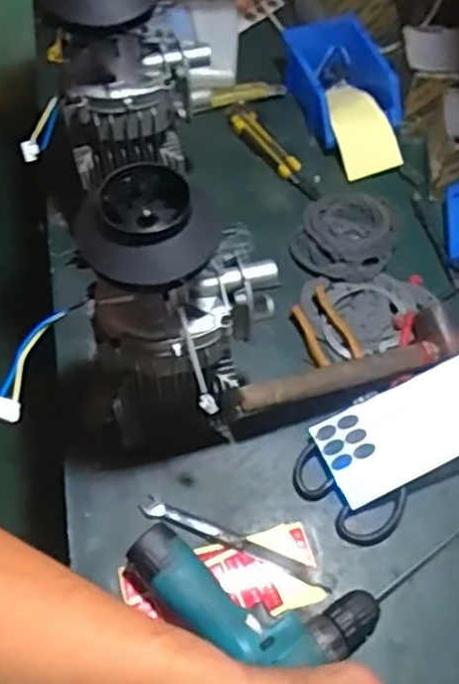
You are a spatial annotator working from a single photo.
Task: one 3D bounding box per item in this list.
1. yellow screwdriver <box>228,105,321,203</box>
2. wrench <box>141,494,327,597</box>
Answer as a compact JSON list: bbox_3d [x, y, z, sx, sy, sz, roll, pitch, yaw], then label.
[{"bbox_3d":[0.061,-0.264,0.971,0.038,0.024,0.193,-36,67,-20],"label":"yellow screwdriver"},{"bbox_3d":[0.005,0.199,0.710,0.201,0.014,0.022,21,62,10],"label":"wrench"}]

